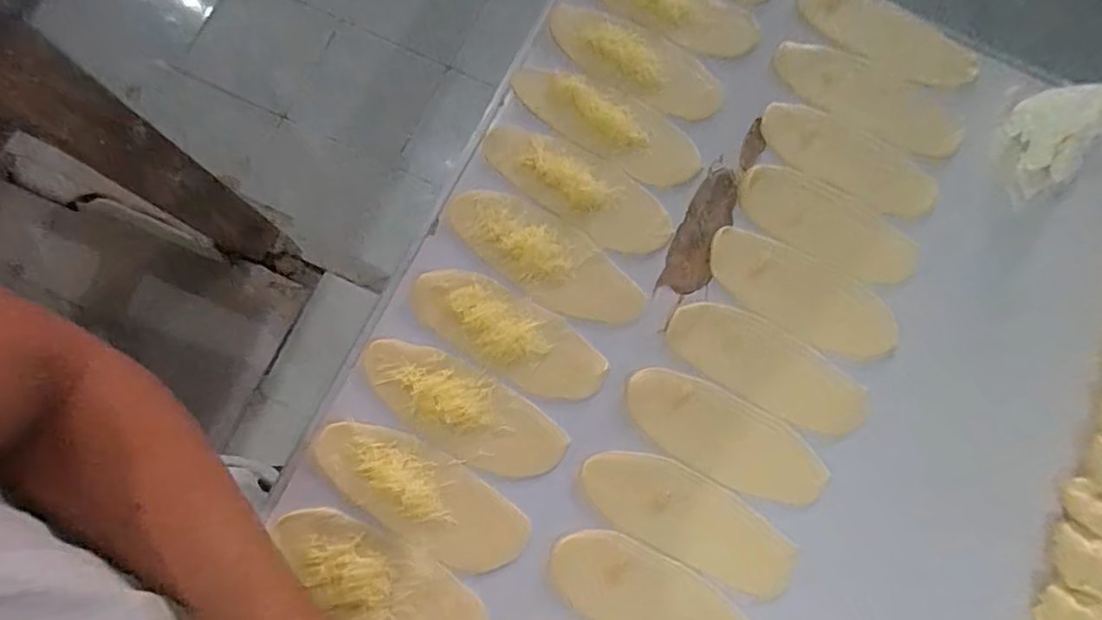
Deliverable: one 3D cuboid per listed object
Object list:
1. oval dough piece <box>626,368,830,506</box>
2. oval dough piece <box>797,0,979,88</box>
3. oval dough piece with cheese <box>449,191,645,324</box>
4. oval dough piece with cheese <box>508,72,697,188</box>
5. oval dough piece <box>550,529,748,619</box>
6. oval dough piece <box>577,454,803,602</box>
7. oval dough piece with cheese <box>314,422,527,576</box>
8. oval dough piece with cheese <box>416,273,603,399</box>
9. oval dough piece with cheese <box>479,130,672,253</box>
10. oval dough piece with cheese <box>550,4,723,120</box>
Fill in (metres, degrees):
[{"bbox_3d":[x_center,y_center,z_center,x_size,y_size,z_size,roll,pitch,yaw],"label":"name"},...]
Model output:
[{"bbox_3d":[0.153,0.112,0.492,0.182,0.007,0.073,29,80,5],"label":"oval dough piece"},{"bbox_3d":[0.351,-0.287,0.589,0.188,0.007,0.073,33,80,5],"label":"oval dough piece"},{"bbox_3d":[-0.005,-0.047,0.521,0.191,0.017,0.076,30,80,5],"label":"oval dough piece with cheese"},{"bbox_3d":[0.054,-0.179,0.545,0.189,0.020,0.069,27,80,4],"label":"oval dough piece with cheese"},{"bbox_3d":[0.086,0.246,0.472,0.178,0.006,0.075,27,80,4],"label":"oval dough piece"},{"bbox_3d":[0.120,0.178,0.481,0.191,0.004,0.071,27,79,4],"label":"oval dough piece"},{"bbox_3d":[-0.108,0.154,0.472,0.183,0.020,0.074,35,80,6],"label":"oval dough piece with cheese"},{"bbox_3d":[-0.038,0.022,0.497,0.178,0.008,0.072,28,80,4],"label":"oval dough piece with cheese"},{"bbox_3d":[0.026,-0.116,0.534,0.187,0.021,0.072,33,80,5],"label":"oval dough piece with cheese"},{"bbox_3d":[0.083,-0.250,0.565,0.184,0.012,0.074,21,79,3],"label":"oval dough piece with cheese"}]

